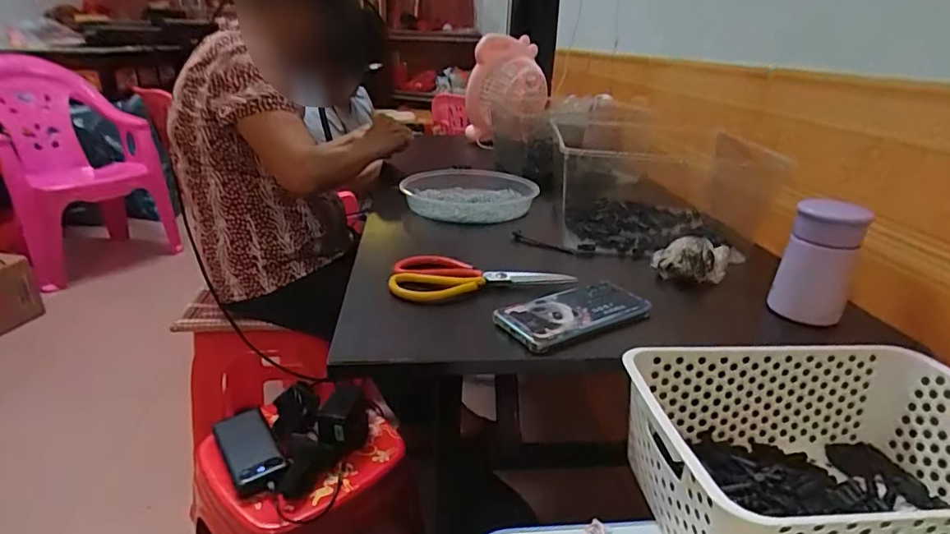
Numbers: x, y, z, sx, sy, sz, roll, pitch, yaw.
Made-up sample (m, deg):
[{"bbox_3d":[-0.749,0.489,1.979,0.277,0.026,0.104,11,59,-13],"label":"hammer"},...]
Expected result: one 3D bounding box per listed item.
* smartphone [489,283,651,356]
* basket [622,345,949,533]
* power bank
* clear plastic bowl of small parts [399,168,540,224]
[{"bbox_3d":[0.106,0.044,0.555,0.164,0.009,0.078,-12,27,-30],"label":"smartphone"},{"bbox_3d":[0.294,0.162,0.440,0.299,0.104,0.197,0,24,-6],"label":"basket"},{"bbox_3d":[-0.329,0.260,0.772,0.066,0.021,0.145,-15,29,-35],"label":"power bank"},{"bbox_3d":[-0.011,-0.123,0.921,0.223,0.045,0.211,2,24,-1],"label":"clear plastic bowl of small parts"}]

